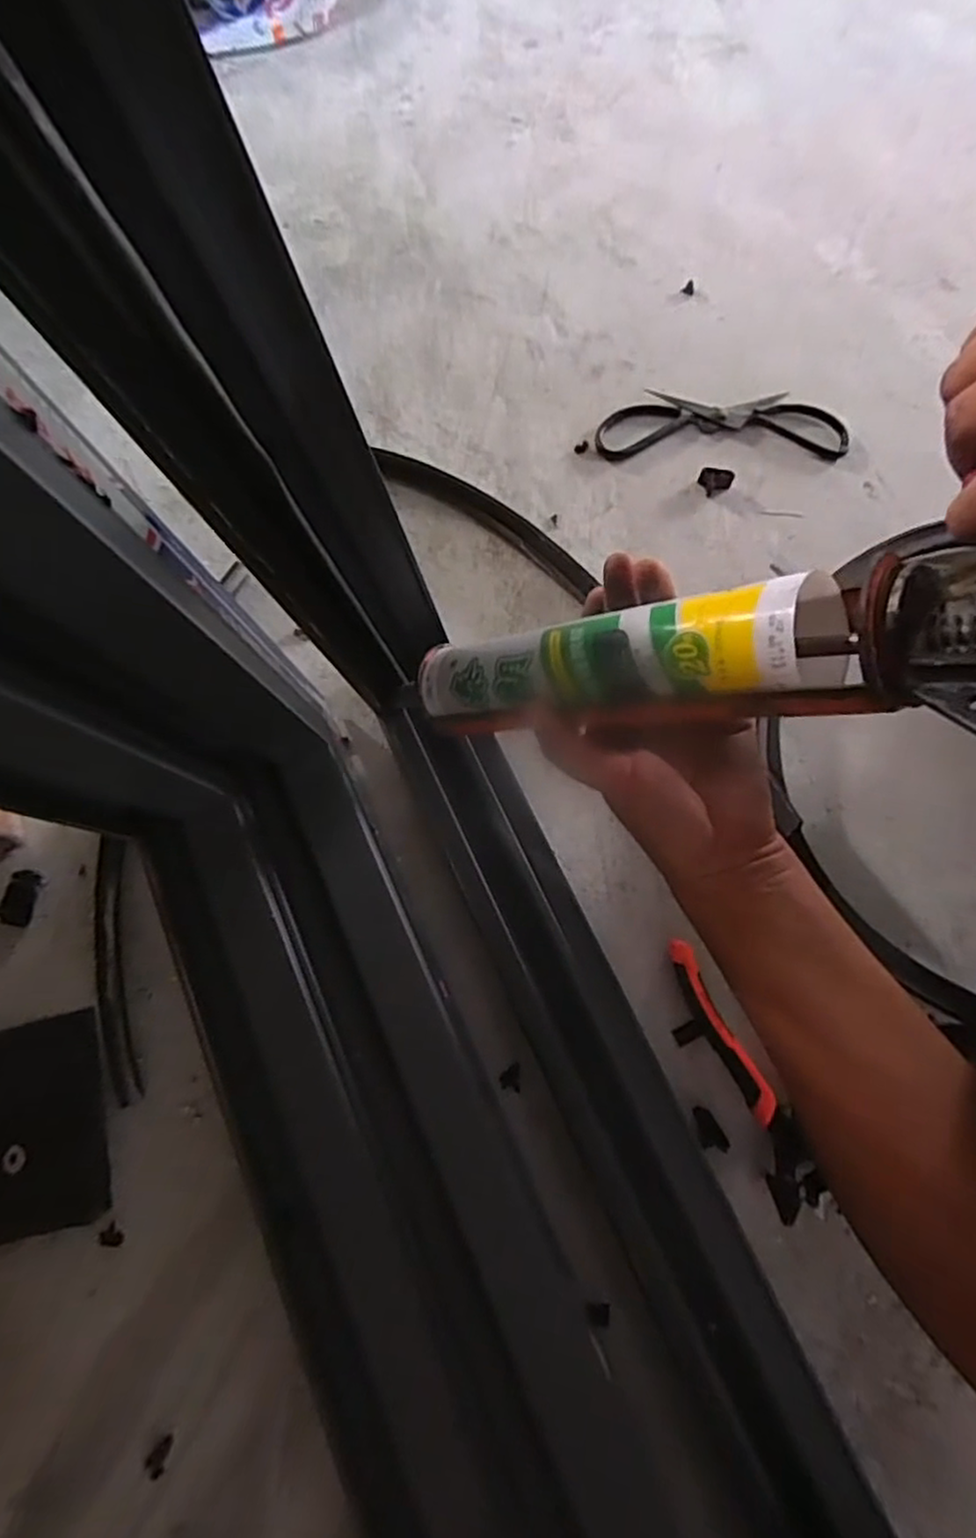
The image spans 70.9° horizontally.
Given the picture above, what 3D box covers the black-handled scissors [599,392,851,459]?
[{"bbox_3d":[0.202,-0.302,0.600,0.214,0.006,0.069,-1,72,0],"label":"black-handled scissors"}]

